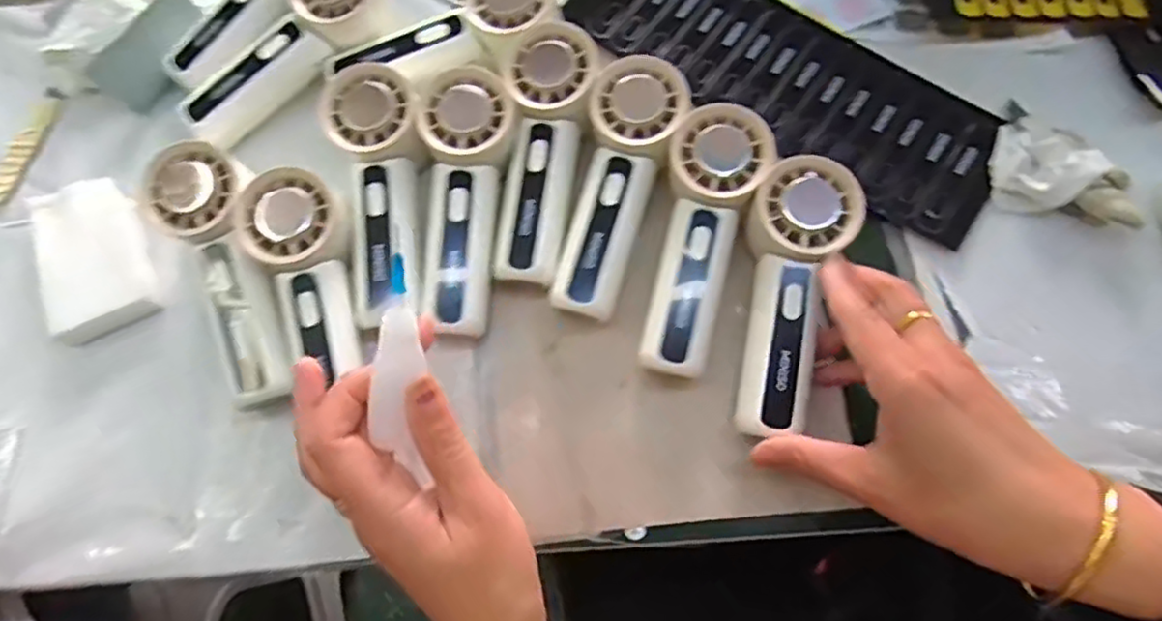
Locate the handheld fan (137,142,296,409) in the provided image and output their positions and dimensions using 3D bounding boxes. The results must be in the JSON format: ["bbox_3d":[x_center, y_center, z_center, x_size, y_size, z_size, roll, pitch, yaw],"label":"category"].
[{"bbox_3d":[-0.199,-0.021,0.396,0.056,0.052,0.154,-29,75,-7],"label":"handheld fan"}]

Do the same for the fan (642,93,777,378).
[{"bbox_3d":[0.068,-0.039,0.396,0.057,0.053,0.155,16,75,6],"label":"fan"}]

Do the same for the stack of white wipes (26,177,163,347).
[{"bbox_3d":[-0.302,-0.036,0.420,0.058,0.020,0.108,-24,75,-6],"label":"stack of white wipes"}]

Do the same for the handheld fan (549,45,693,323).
[{"bbox_3d":[0.022,-0.071,0.407,0.052,0.050,0.153,14,74,5],"label":"handheld fan"}]

